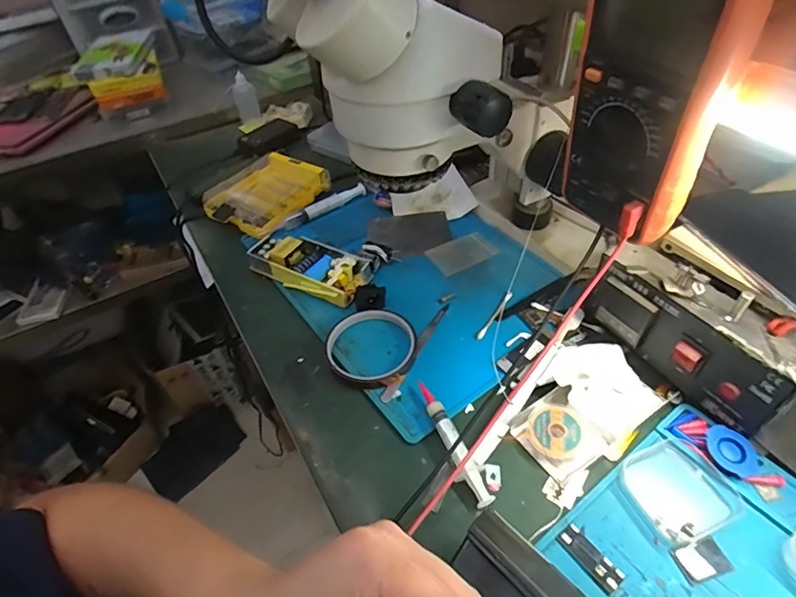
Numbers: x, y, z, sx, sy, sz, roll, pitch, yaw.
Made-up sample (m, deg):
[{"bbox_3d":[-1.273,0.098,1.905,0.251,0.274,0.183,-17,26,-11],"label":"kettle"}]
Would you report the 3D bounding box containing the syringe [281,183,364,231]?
[{"bbox_3d":[-0.094,-0.119,0.611,0.123,0.014,0.019,-32,51,-23],"label":"syringe"}]

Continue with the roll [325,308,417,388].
[{"bbox_3d":[-0.025,0.043,0.449,0.084,0.014,0.089,-2,46,4],"label":"roll"}]

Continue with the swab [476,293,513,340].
[{"bbox_3d":[0.098,0.016,0.473,0.006,0.004,0.071,24,53,27],"label":"swab"}]

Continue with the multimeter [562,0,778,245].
[{"bbox_3d":[0.156,-0.124,0.291,0.048,0.171,0.086,-20,47,-15],"label":"multimeter"}]

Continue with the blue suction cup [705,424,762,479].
[{"bbox_3d":[0.249,0.114,0.352,0.036,0.008,0.036,-1,62,2],"label":"blue suction cup"}]

